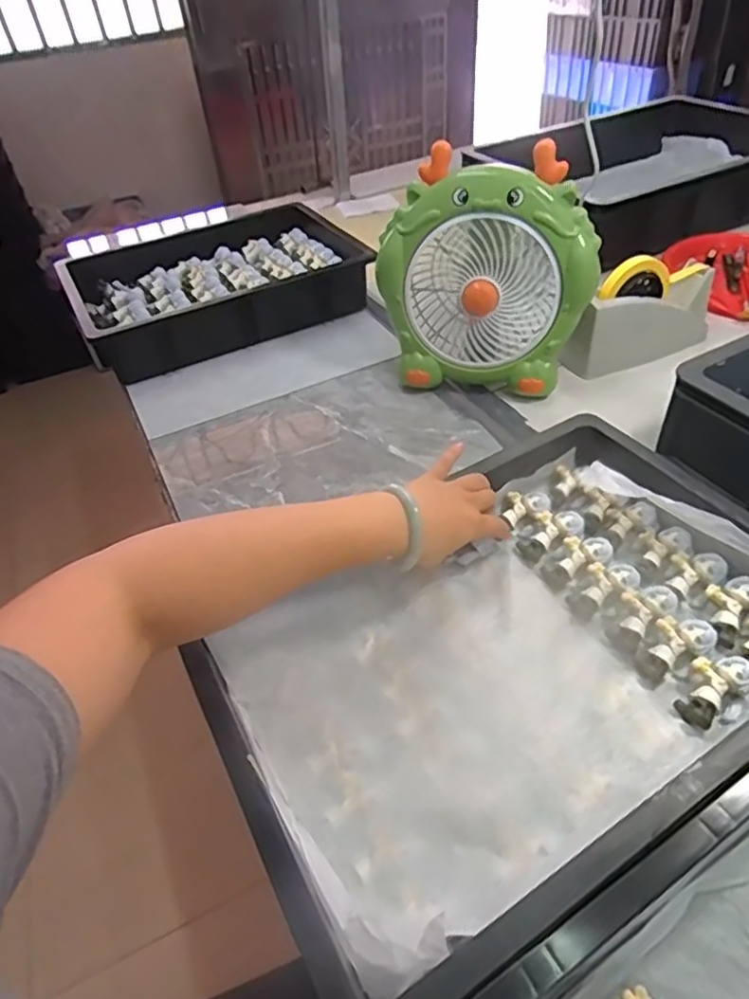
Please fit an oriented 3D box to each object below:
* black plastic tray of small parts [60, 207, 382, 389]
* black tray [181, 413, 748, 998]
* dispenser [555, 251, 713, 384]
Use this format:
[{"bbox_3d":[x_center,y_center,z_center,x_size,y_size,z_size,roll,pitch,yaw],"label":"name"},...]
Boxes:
[{"bbox_3d":[-0.255,-0.348,1.012,0.452,0.115,0.292,-25,47,-19],"label":"black plastic tray of small parts"},{"bbox_3d":[0.103,0.111,0.454,0.429,0.077,0.289,-25,49,-22],"label":"black tray"},{"bbox_3d":[0.355,-0.249,0.815,0.215,0.127,0.061,-18,45,-12],"label":"dispenser"}]

